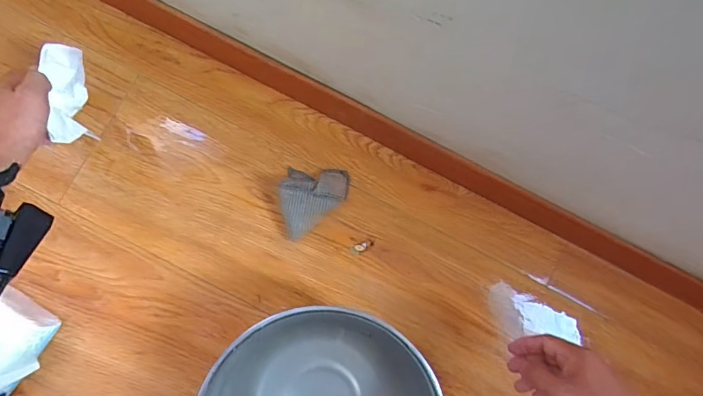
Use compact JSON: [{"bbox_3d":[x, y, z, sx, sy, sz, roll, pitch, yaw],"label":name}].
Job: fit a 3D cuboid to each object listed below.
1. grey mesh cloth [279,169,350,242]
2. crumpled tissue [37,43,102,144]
[{"bbox_3d":[-0.046,0.006,0.539,0.082,0.033,0.089,3,84,-3],"label":"grey mesh cloth"},{"bbox_3d":[-0.324,-0.118,0.486,0.036,0.048,0.106,0,101,-3],"label":"crumpled tissue"}]

